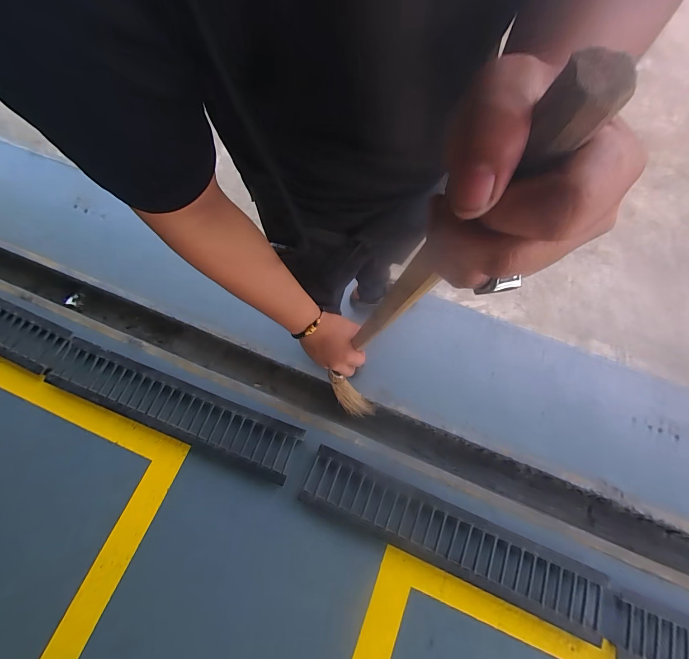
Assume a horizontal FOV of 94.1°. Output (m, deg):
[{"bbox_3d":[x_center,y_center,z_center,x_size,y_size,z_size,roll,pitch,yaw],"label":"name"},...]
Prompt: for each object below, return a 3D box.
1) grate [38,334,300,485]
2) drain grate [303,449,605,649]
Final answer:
[{"bbox_3d":[-0.632,0.280,1.173,0.974,0.055,0.181,21,71,3],"label":"grate"},{"bbox_3d":[0.329,0.668,1.043,0.975,0.046,0.175,22,72,9],"label":"drain grate"}]

